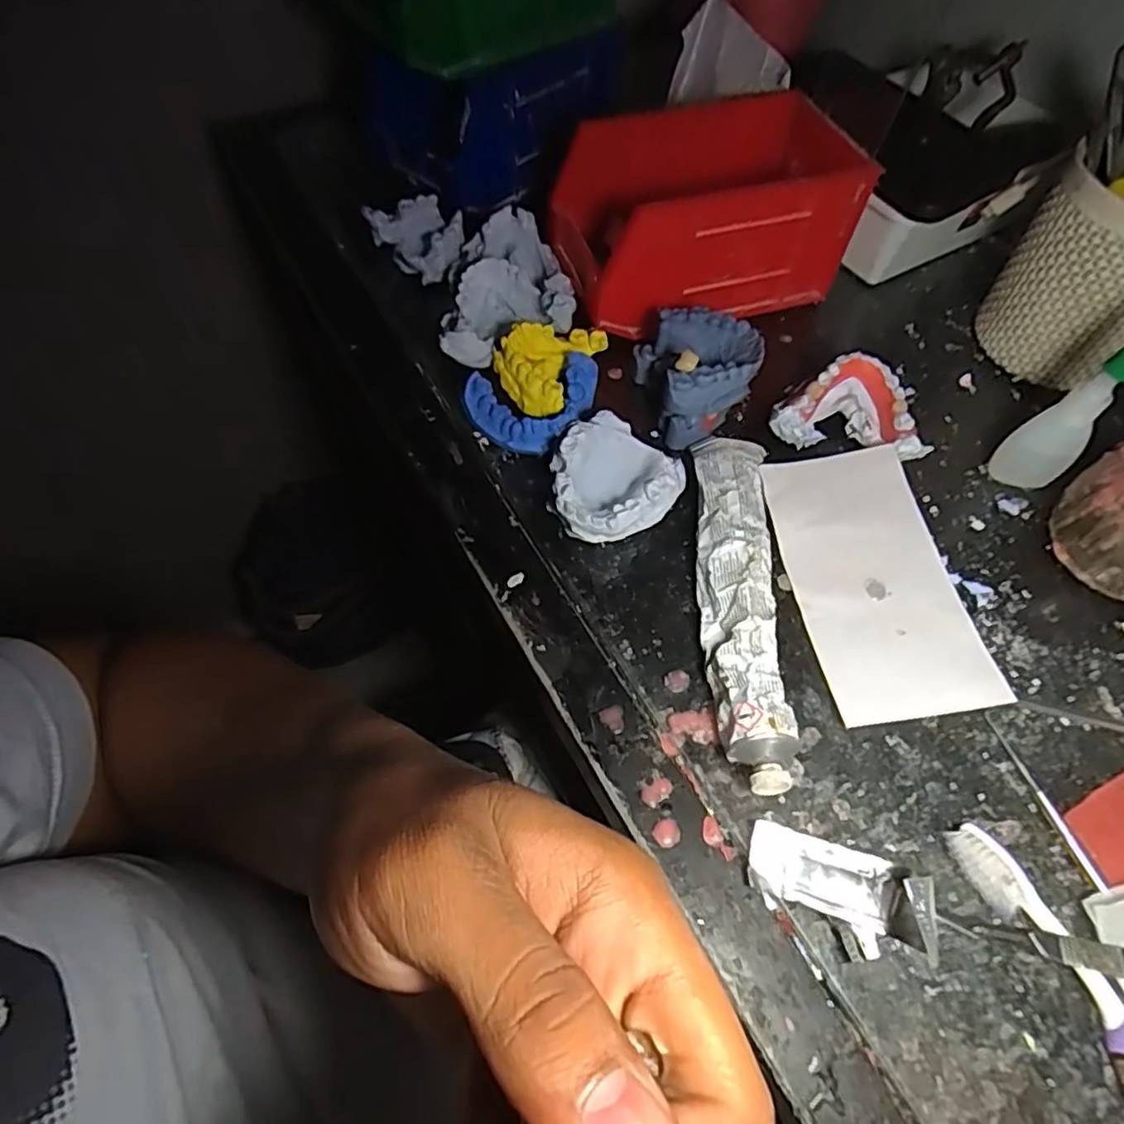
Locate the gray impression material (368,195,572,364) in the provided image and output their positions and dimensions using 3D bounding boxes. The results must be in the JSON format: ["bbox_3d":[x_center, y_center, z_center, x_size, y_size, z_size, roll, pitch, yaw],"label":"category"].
[{"bbox_3d":[-0.053,-0.186,0.422,0.094,0.034,0.144,-22,62,-14],"label":"gray impression material"}]

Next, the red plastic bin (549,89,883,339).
[{"bbox_3d":[0.086,-0.215,0.412,0.173,0.084,0.098,-15,62,-6],"label":"red plastic bin"}]

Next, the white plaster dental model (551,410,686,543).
[{"bbox_3d":[0.024,-0.040,0.336,0.058,0.029,0.065,38,65,19],"label":"white plaster dental model"}]

